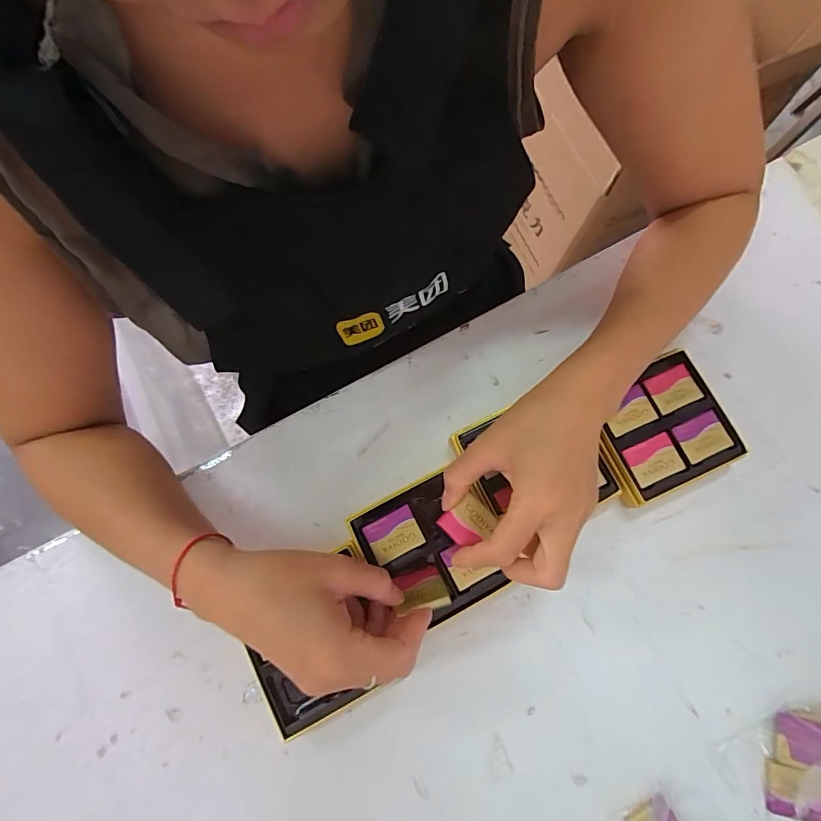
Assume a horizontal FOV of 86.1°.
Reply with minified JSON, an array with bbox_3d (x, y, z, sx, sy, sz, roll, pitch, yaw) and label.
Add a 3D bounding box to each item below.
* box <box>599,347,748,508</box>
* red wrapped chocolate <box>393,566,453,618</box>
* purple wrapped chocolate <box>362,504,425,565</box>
[{"bbox_3d":[0.194,0.015,0.355,0.099,0.034,0.092,-23,77,-5],"label":"box"},{"bbox_3d":[0.006,0.123,0.303,0.036,0.005,0.028,-15,37,-6],"label":"red wrapped chocolate"},{"bbox_3d":[-0.013,0.092,0.326,0.038,0.004,0.031,-26,78,-6],"label":"purple wrapped chocolate"}]

